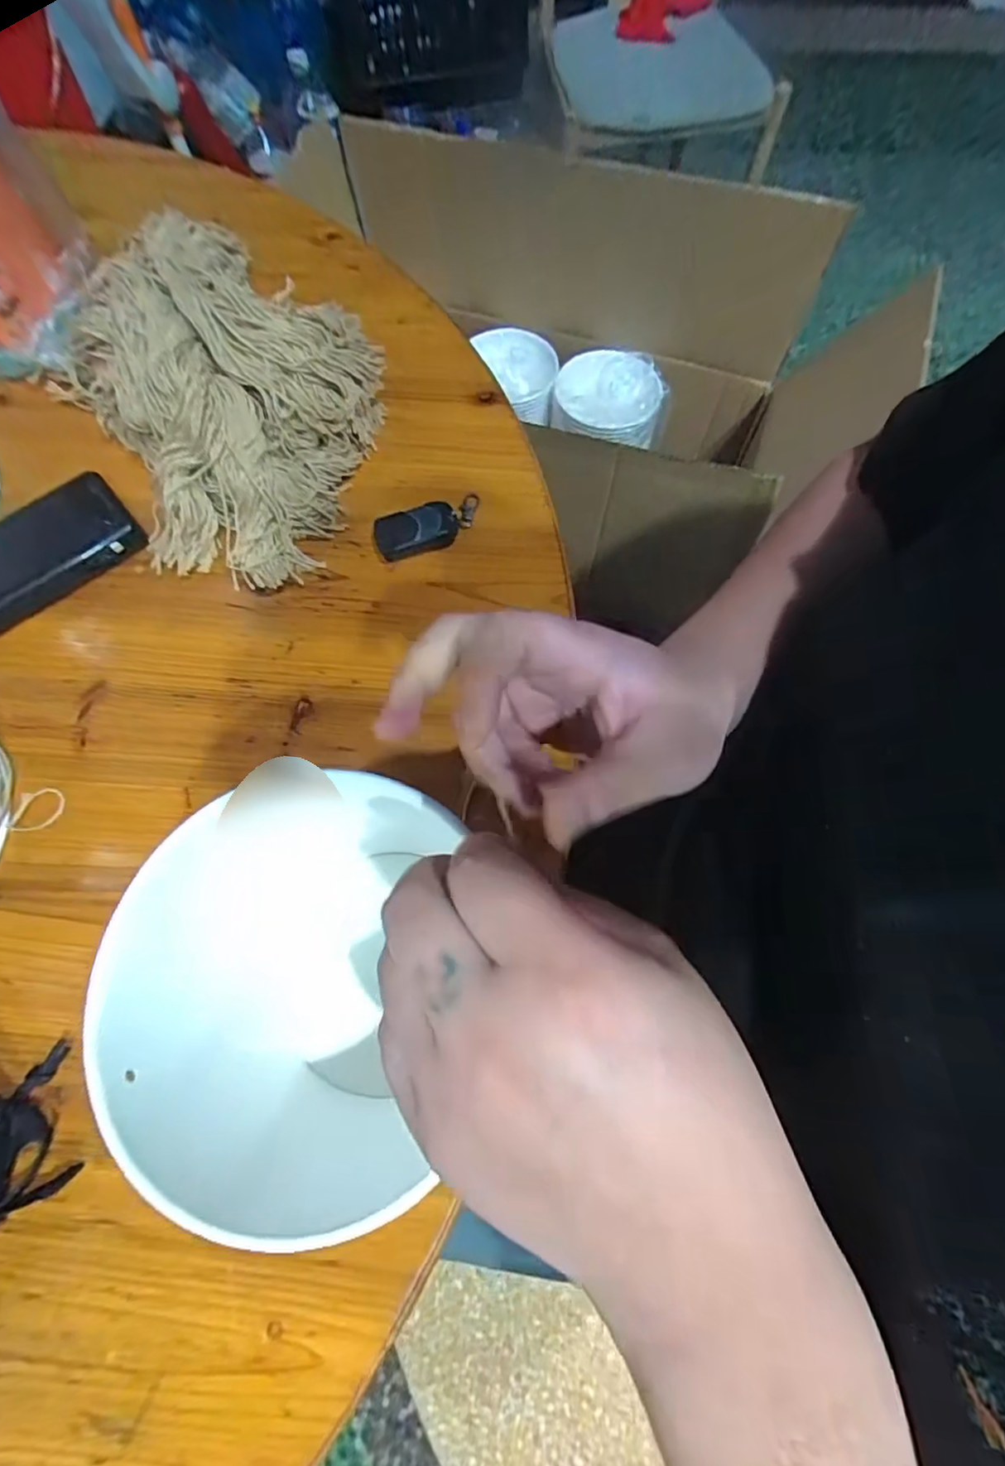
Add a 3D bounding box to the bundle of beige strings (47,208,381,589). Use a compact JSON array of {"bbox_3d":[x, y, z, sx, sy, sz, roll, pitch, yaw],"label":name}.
[{"bbox_3d":[-0.202,-0.262,0.443,0.229,0.102,0.284,-29,72,-10],"label":"bundle of beige strings"}]

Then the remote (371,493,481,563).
[{"bbox_3d":[-0.057,-0.160,0.450,0.085,0.019,0.039,-17,71,-6],"label":"remote"}]

